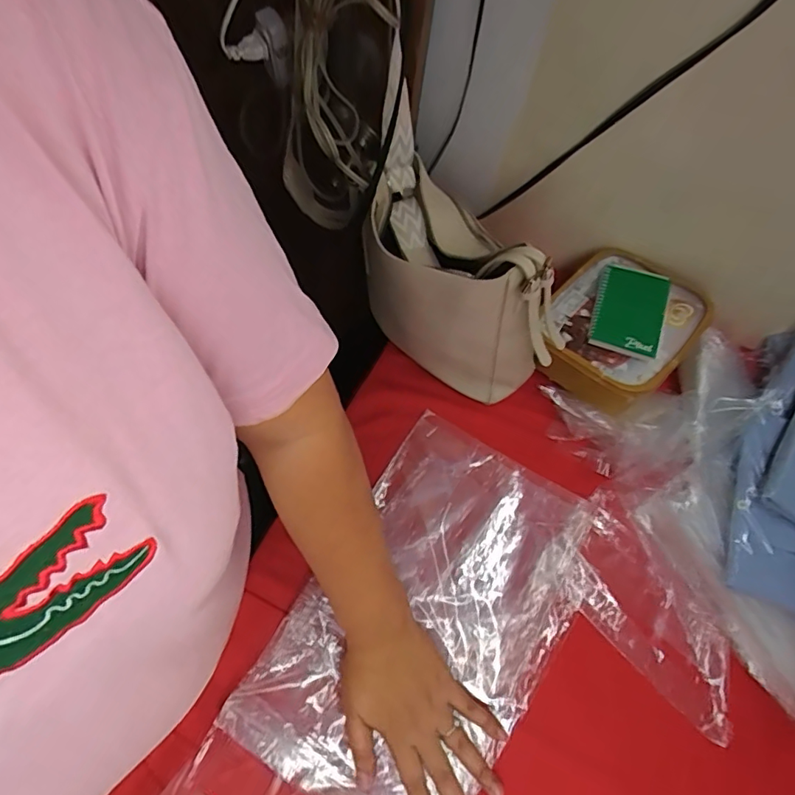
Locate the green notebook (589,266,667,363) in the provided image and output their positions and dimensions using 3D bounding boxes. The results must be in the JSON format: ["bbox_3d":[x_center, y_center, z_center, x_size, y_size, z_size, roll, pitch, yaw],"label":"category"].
[{"bbox_3d":[0.290,-0.113,0.640,0.077,0.014,0.147,13,54,20],"label":"green notebook"}]

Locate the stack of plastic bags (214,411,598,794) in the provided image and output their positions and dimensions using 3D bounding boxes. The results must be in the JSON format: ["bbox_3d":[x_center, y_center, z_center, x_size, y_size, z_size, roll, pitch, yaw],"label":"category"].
[{"bbox_3d":[0.038,0.217,0.529,0.241,0.026,0.386,30,64,13],"label":"stack of plastic bags"}]

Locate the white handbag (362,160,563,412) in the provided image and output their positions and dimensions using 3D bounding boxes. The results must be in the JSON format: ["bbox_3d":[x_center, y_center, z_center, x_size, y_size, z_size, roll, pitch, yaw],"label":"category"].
[{"bbox_3d":[0.060,-0.120,0.598,0.146,0.215,0.241,-32,69,-19],"label":"white handbag"}]

